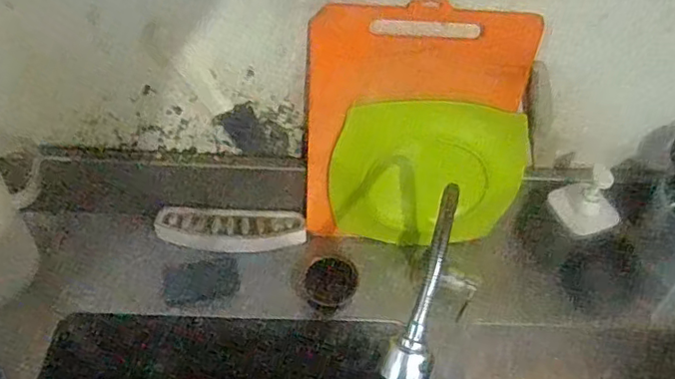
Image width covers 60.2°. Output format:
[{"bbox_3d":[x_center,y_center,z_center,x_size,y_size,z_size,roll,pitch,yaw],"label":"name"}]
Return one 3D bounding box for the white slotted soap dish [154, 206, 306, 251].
[{"bbox_3d":[-0.150,0.055,0.826,0.204,0.020,0.062,3,50,-2],"label":"white slotted soap dish"}]

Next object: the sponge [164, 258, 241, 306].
[{"bbox_3d":[-0.184,0.124,0.792,0.098,0.016,0.056,-9,51,-11],"label":"sponge"}]

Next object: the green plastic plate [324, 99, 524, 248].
[{"bbox_3d":[0.116,-0.019,0.754,0.242,0.206,0.018,0,32,1],"label":"green plastic plate"}]

